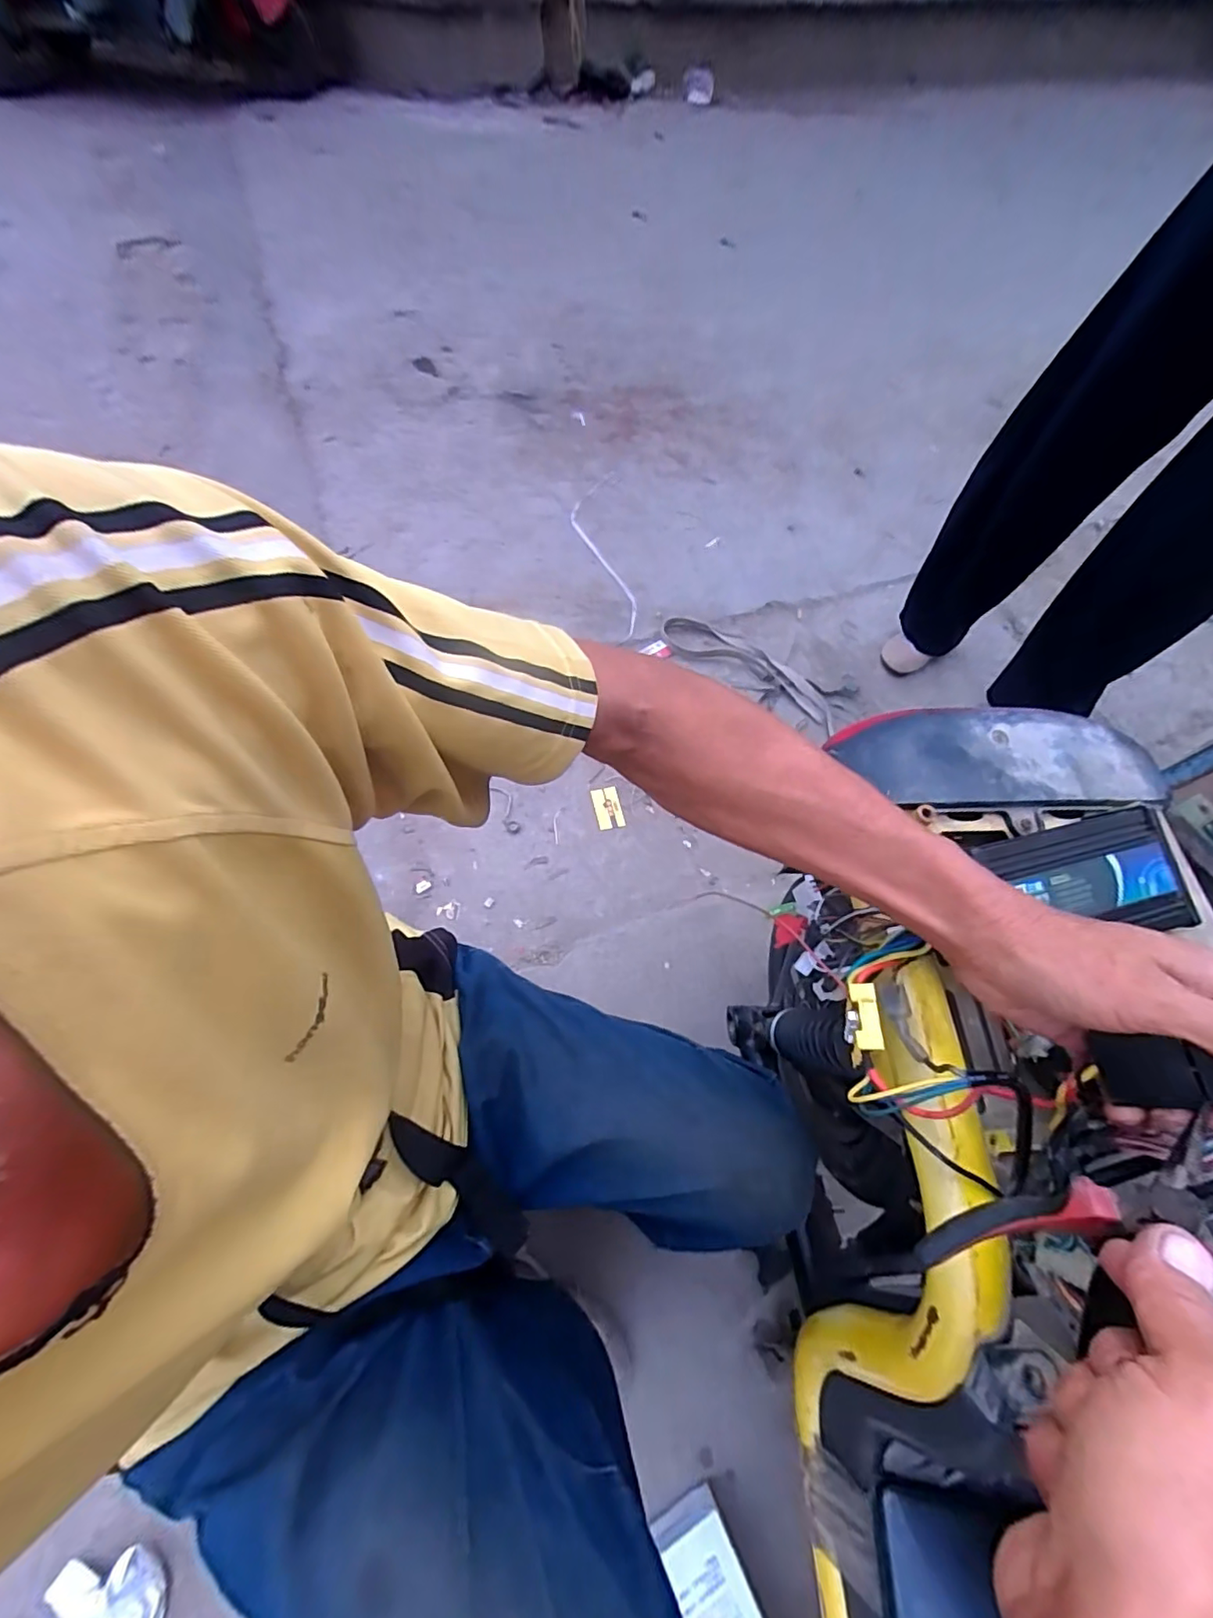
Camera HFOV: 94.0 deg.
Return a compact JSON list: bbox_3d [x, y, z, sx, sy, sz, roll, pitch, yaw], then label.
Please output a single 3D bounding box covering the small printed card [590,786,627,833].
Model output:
[{"bbox_3d":[0.003,-0.002,1.109,0.053,0.009,0.083,-11,64,-8],"label":"small printed card"}]

